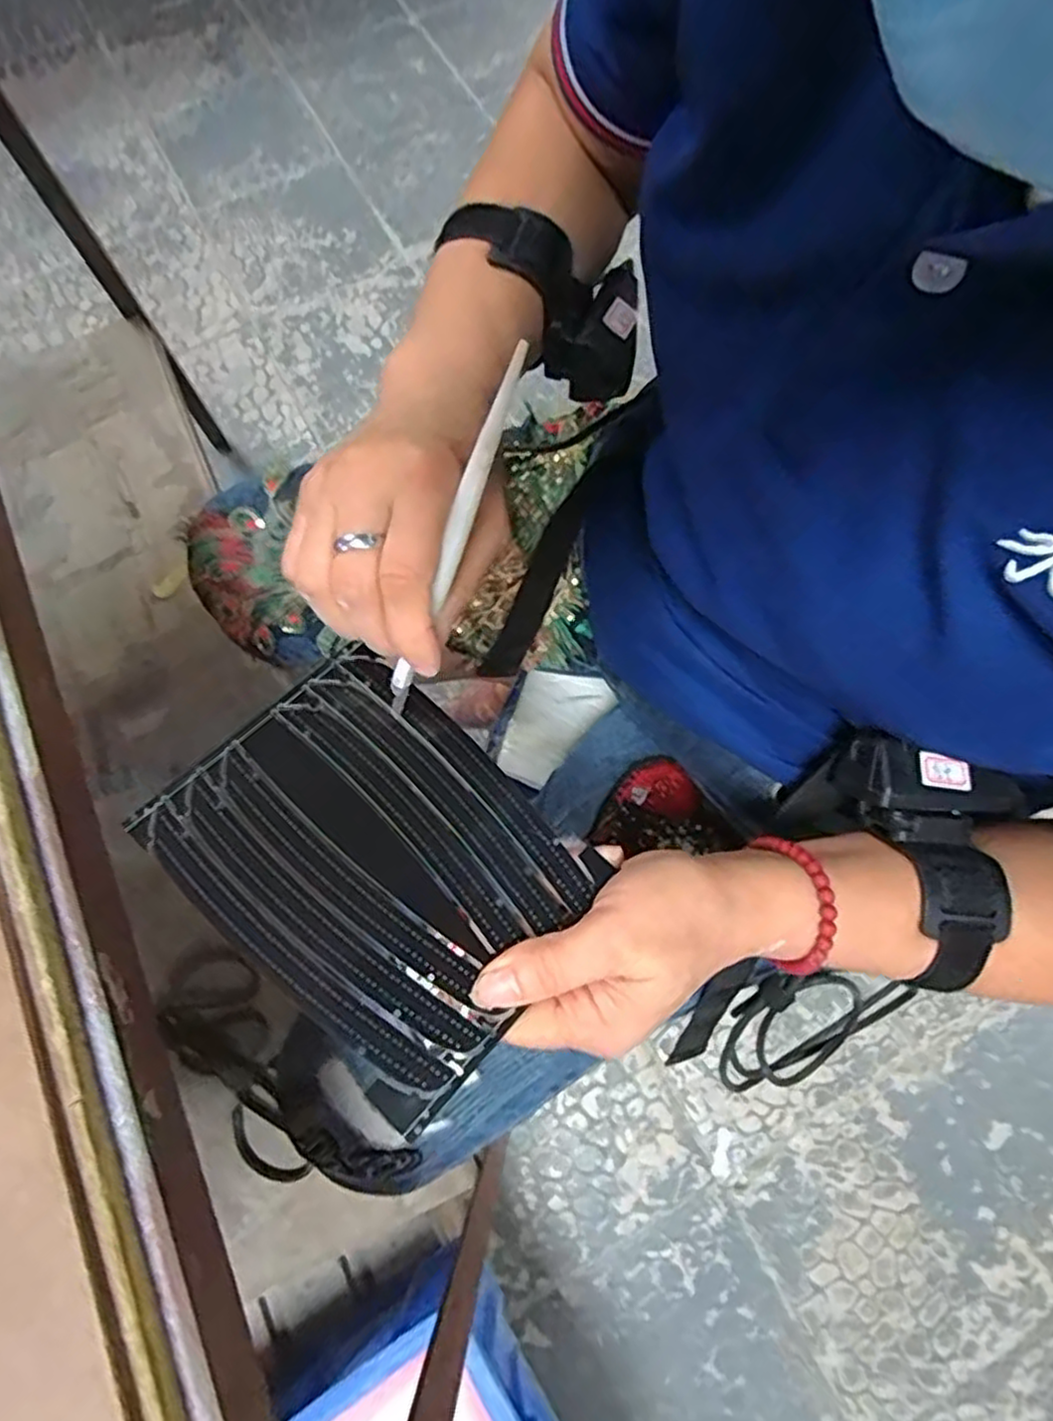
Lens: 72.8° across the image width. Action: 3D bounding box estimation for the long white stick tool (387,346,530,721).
[{"bbox_3d":[-0.029,-0.058,0.267,0.010,0.009,0.144,29,118,7],"label":"long white stick tool"}]

